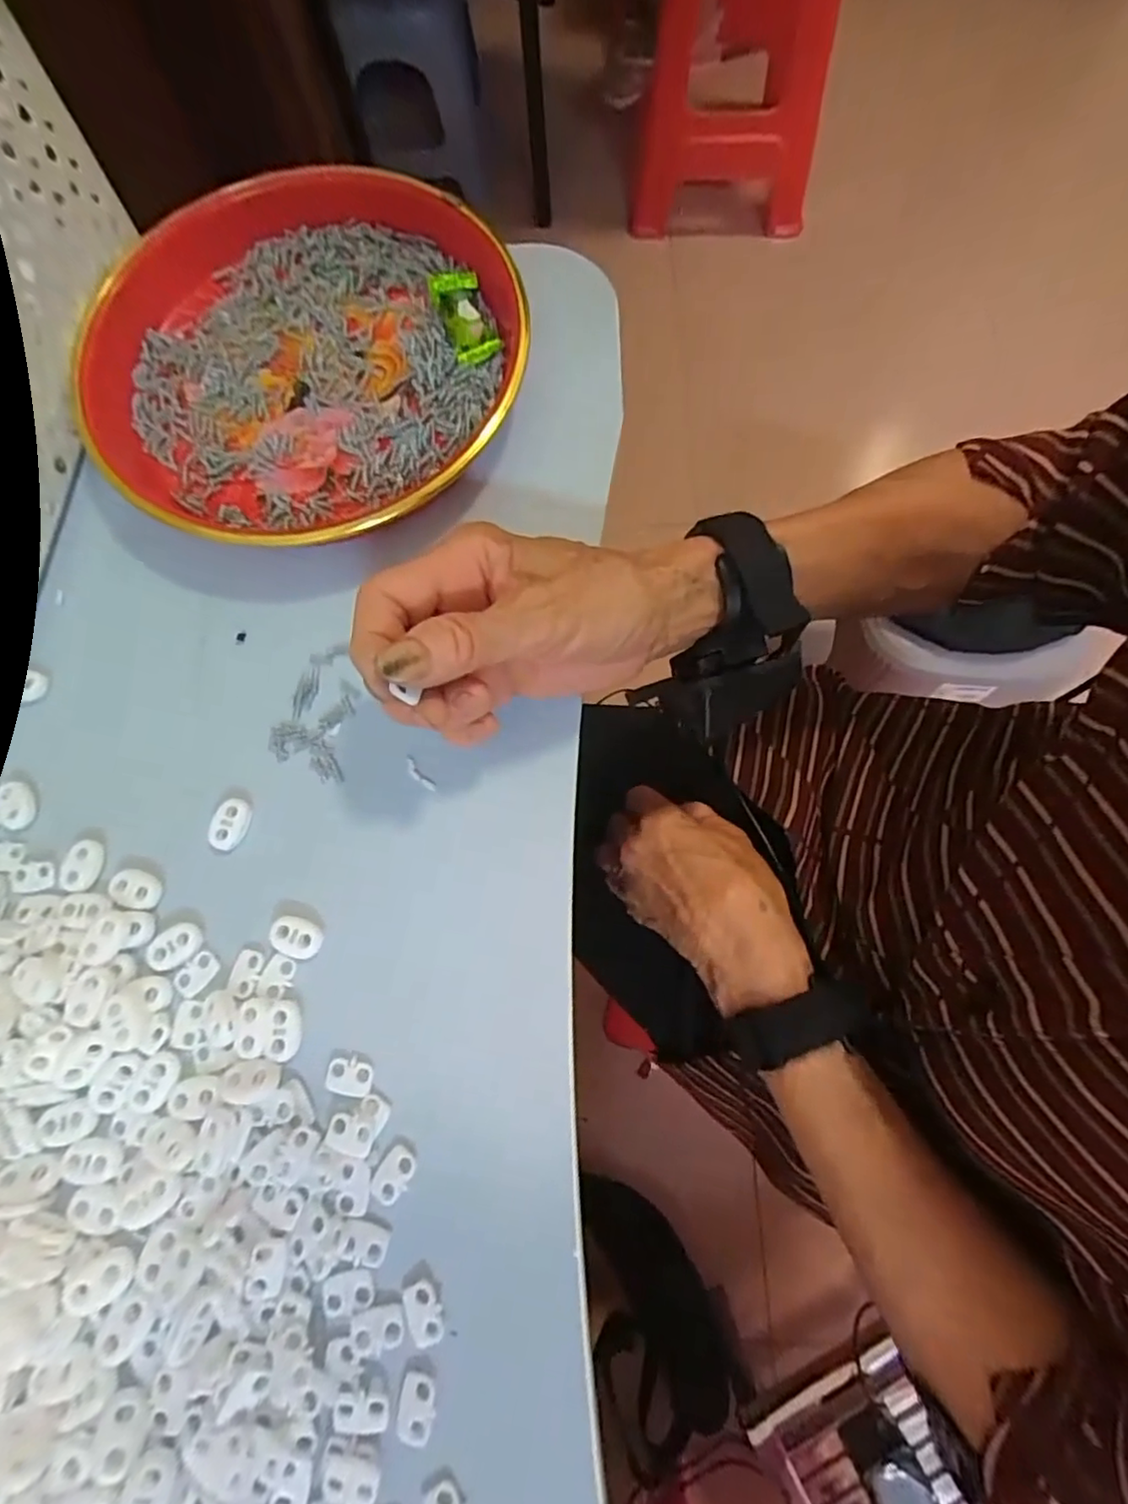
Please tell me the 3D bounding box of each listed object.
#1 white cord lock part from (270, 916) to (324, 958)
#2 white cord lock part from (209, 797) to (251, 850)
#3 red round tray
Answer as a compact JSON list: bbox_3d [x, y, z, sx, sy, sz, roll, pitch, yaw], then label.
[{"bbox_3d":[-0.109,0.075,0.250,0.021,0.004,0.015,18,76,7],"label":"white cord lock part"},{"bbox_3d":[-0.144,0.031,0.265,0.014,0.004,0.022,13,75,6],"label":"white cord lock part"},{"bbox_3d":[-0.134,-0.196,0.307,0.215,0.036,0.211,-1,74,2],"label":"red round tray"}]

